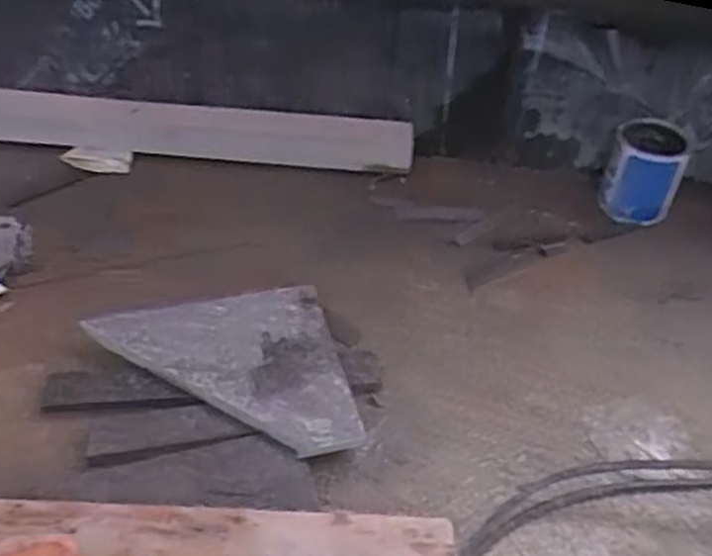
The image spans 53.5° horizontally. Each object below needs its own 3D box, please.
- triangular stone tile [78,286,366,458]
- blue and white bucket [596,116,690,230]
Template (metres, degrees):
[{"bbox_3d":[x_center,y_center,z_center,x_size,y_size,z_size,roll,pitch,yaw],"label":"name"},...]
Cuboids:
[{"bbox_3d":[-0.144,0.104,0.756,0.252,0.021,0.226,-9,43,-13],"label":"triangular stone tile"},{"bbox_3d":[0.425,-0.157,1.046,0.104,0.118,0.100,2,42,-2],"label":"blue and white bucket"}]

